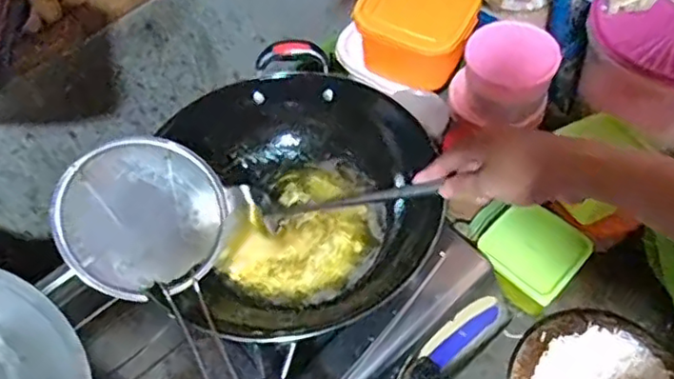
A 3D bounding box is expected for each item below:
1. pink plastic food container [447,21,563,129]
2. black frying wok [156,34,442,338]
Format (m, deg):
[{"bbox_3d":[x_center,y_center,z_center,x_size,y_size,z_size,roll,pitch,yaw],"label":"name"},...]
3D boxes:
[{"bbox_3d":[0.212,-0.147,0.799,0.119,0.088,0.096,19,59,16],"label":"pink plastic food container"},{"bbox_3d":[-0.033,-0.007,0.664,0.270,0.091,0.299,-9,55,-2],"label":"black frying wok"}]

